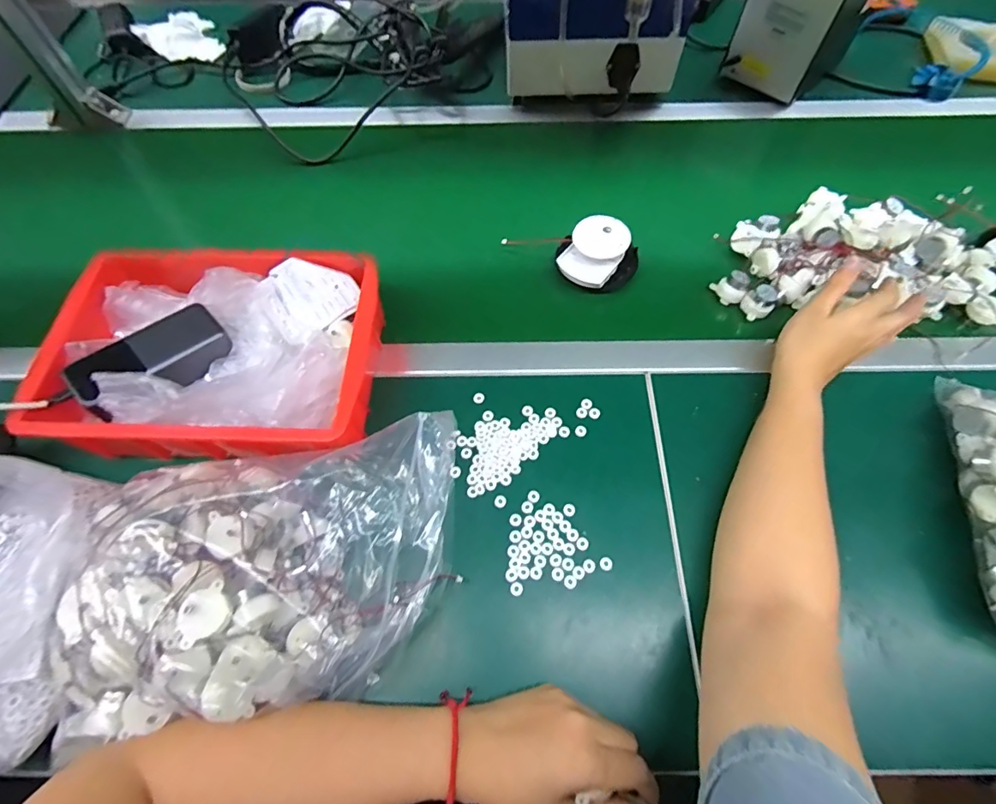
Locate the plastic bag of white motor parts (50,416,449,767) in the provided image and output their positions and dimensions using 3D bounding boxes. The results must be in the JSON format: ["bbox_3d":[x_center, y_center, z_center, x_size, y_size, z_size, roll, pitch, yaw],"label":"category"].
[{"bbox_3d":[-0.172,0.134,0.381,0.310,0.111,0.186,-14,63,-5],"label":"plastic bag of white motor parts"}]

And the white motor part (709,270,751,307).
[{"bbox_3d":[0.266,-0.131,0.549,0.025,0.029,0.037,-36,67,-16],"label":"white motor part"}]

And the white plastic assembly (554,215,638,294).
[{"bbox_3d":[0.116,-0.169,0.562,0.090,0.054,0.075,12,64,8],"label":"white plastic assembly"}]

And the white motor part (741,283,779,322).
[{"bbox_3d":[0.293,-0.111,0.537,0.029,0.026,0.030,-12,63,-4],"label":"white motor part"}]

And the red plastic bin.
[{"bbox_3d":[-0.262,-0.050,0.469,0.289,0.107,0.211,3,63,4],"label":"red plastic bin"}]

